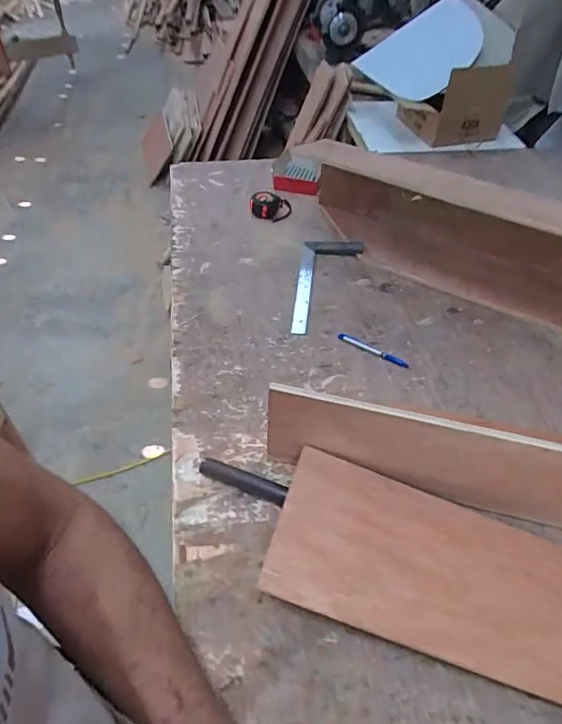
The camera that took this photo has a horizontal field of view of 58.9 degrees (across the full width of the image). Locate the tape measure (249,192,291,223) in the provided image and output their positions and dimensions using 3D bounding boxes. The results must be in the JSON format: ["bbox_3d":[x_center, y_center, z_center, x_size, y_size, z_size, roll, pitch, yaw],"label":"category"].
[{"bbox_3d":[-0.025,-0.382,1.232,0.105,0.065,0.053,-1,47,-2],"label":"tape measure"}]

